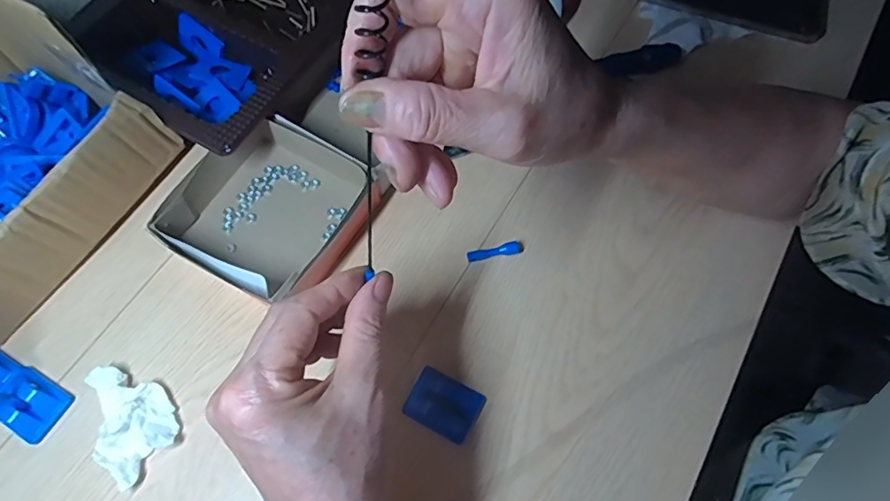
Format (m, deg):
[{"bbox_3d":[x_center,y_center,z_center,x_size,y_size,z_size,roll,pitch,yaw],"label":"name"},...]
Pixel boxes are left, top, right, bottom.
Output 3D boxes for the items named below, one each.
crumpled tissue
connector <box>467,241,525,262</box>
[{"bbox_3d":[-0.206,0.106,0.331,0.072,0.014,0.050,39,73,13],"label":"crumpled tissue"},{"bbox_3d":[0.037,0.001,0.379,0.042,0.006,0.009,-9,69,-5],"label":"connector"}]

